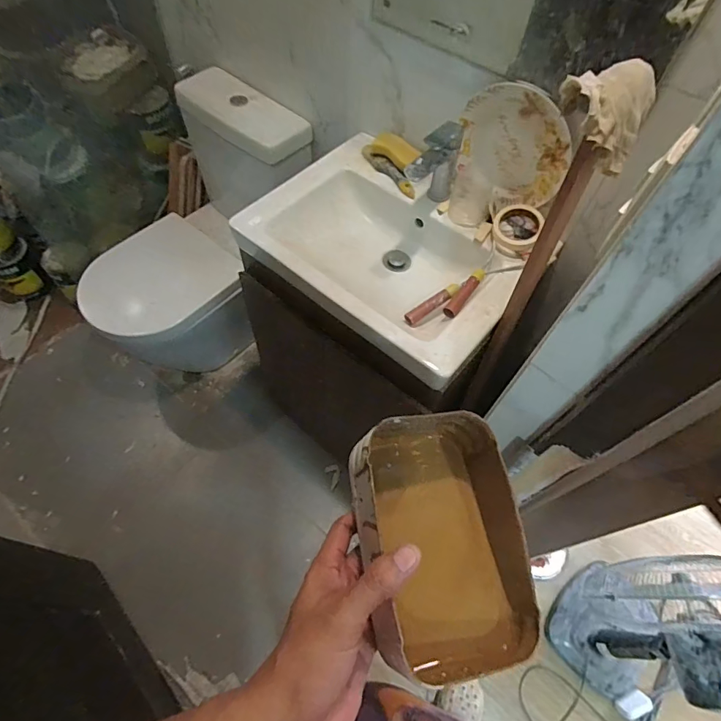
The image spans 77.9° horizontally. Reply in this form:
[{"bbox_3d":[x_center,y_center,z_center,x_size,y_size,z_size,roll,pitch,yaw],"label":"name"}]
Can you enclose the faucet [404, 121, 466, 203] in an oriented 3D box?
[{"bbox_3d":[0.147,-0.376,0.902,0.069,0.155,0.155,27,62,13],"label":"faucet"}]

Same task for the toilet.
[{"bbox_3d":[-0.512,-0.320,1.404,0.453,0.805,0.662,35,64,17],"label":"toilet"}]

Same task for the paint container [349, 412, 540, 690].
[{"bbox_3d":[0.061,0.134,0.353,0.117,0.089,0.195,-6,60,-6],"label":"paint container"}]

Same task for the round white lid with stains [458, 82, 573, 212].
[{"bbox_3d":[0.292,-0.407,0.860,0.208,0.215,0.036,23,55,35],"label":"round white lid with stains"}]

